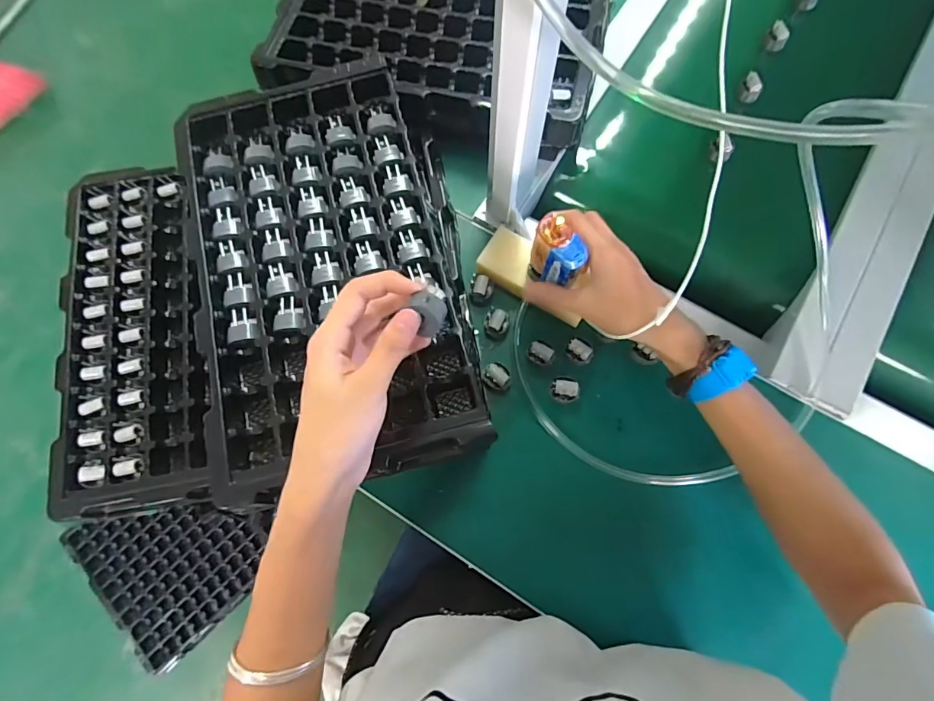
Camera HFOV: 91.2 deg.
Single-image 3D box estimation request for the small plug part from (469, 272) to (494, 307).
[{"bbox_3d":[0.015,-0.061,0.469,0.024,0.023,0.025,0,73,2],"label":"small plug part"}]

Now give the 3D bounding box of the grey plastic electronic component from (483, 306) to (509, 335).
[{"bbox_3d":[0.029,-0.028,0.454,0.024,0.014,0.023,32,77,11],"label":"grey plastic electronic component"}]

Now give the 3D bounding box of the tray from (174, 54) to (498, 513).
[{"bbox_3d":[-0.118,-0.082,0.379,0.214,0.031,0.357,-12,73,-2],"label":"tray"}]

